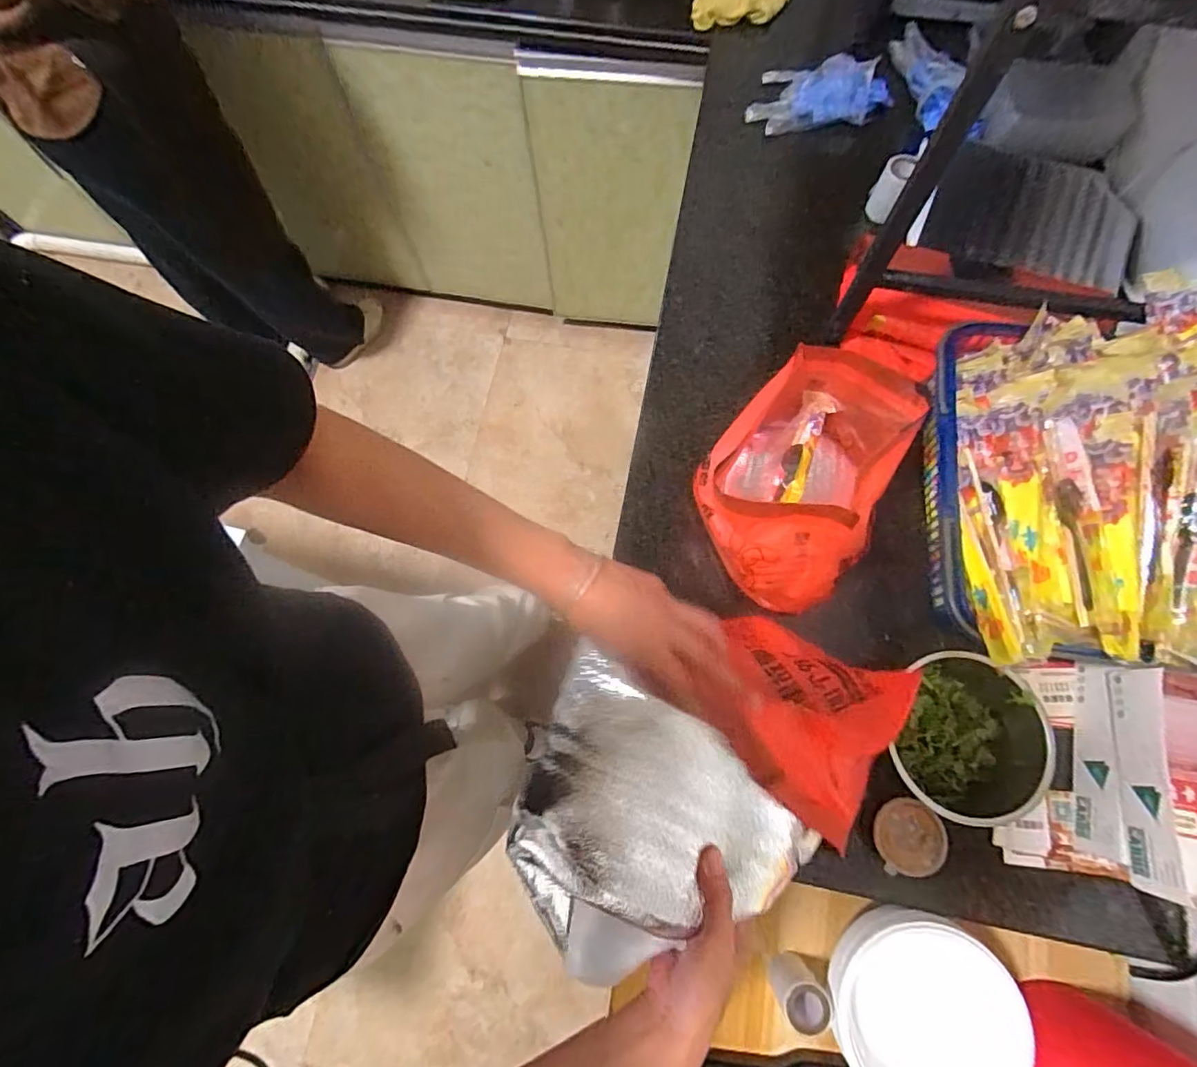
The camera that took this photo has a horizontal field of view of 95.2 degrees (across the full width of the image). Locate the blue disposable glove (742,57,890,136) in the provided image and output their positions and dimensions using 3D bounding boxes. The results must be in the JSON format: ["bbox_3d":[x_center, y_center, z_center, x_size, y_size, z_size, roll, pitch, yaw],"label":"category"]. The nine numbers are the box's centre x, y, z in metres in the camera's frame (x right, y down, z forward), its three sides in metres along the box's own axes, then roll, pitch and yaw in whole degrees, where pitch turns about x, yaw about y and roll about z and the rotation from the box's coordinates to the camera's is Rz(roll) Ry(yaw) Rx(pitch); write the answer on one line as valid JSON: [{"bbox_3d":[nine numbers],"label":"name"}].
[{"bbox_3d":[0.312,-0.630,0.777,0.199,0.056,0.099,-1,73,1],"label":"blue disposable glove"}]

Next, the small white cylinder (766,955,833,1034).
[{"bbox_3d":[0.190,0.430,0.512,0.045,0.058,0.040,-14,74,-2],"label":"small white cylinder"}]

